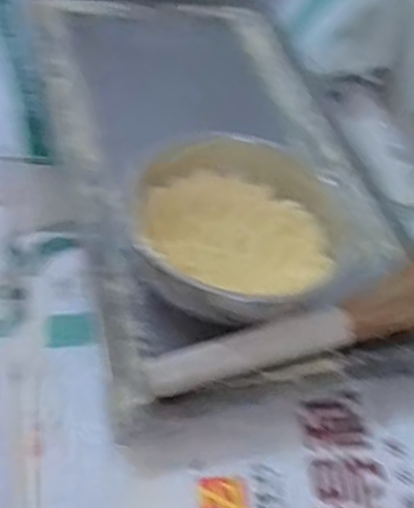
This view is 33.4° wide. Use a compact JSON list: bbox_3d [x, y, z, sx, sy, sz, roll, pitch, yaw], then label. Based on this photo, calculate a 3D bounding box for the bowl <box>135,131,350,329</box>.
[{"bbox_3d":[0.032,-0.020,0.806,0.239,0.102,0.245,4,46,-4],"label":"bowl"}]

